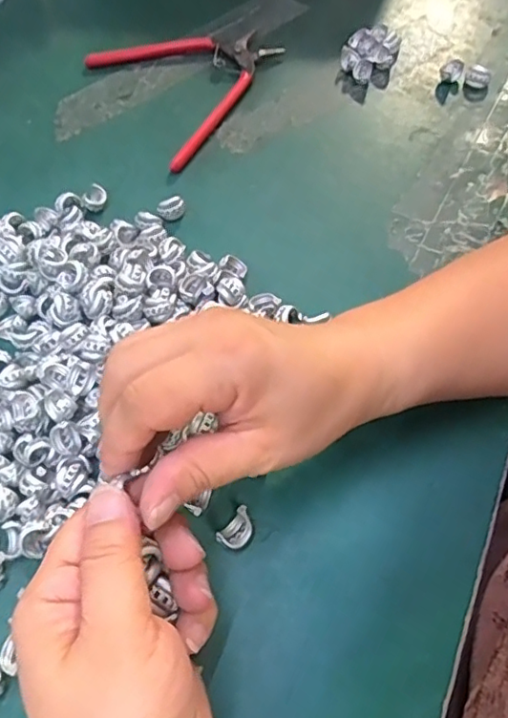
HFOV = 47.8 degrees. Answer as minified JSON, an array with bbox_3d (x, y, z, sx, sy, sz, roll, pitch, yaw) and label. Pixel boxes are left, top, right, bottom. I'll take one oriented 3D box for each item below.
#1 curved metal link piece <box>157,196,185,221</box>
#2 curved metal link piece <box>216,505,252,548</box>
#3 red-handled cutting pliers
[{"bbox_3d":[-0.054,-0.098,0.373,0.017,0.009,0.011,-15,63,-5],"label":"curved metal link piece"},{"bbox_3d":[-0.007,0.083,0.277,0.013,0.012,0.019,38,70,20],"label":"curved metal link piece"},{"bbox_3d":[-0.039,-0.212,0.432,0.126,0.011,0.137,-30,65,-12],"label":"red-handled cutting pliers"}]

